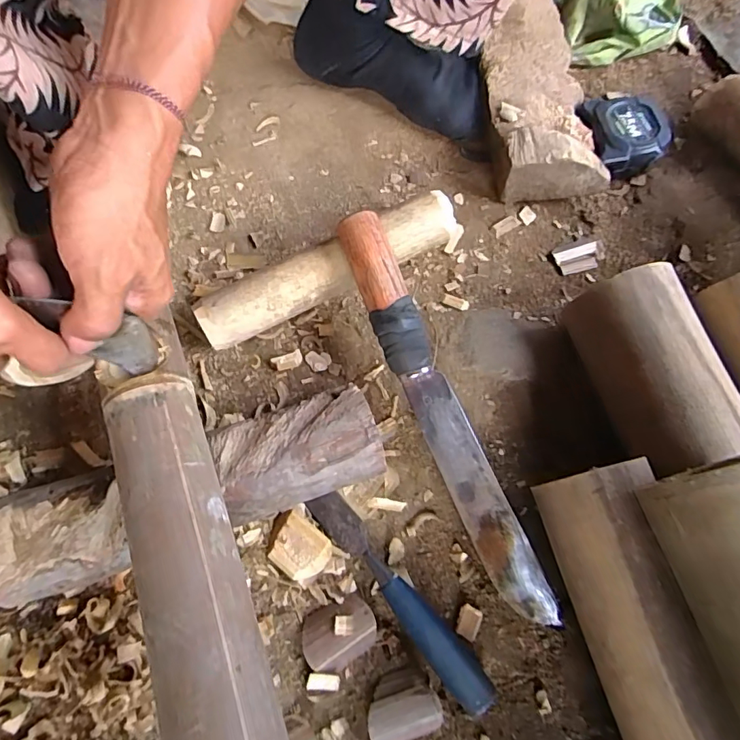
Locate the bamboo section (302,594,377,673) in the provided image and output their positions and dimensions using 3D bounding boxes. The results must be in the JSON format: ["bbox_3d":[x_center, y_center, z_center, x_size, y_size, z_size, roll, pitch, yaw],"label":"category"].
[{"bbox_3d":[-0.022,0.191,0.345,0.052,0.010,0.041,-22,72,-11],"label":"bamboo section"}]

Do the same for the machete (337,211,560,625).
[{"bbox_3d":[0.054,0.034,0.375,0.037,0.029,0.335,-24,87,-12],"label":"machete"}]

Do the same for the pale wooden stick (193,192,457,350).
[{"bbox_3d":[-0.033,-0.089,0.427,0.245,0.052,0.049,-28,73,-13],"label":"pale wooden stick"}]

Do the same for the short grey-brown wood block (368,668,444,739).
[{"bbox_3d":[0.022,0.232,0.328,0.049,0.016,0.040,-12,70,-7],"label":"short grey-brown wood block"}]

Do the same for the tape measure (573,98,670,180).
[{"bbox_3d":[0.261,-0.243,0.498,0.079,0.035,0.089,-7,70,-6],"label":"tape measure"}]

